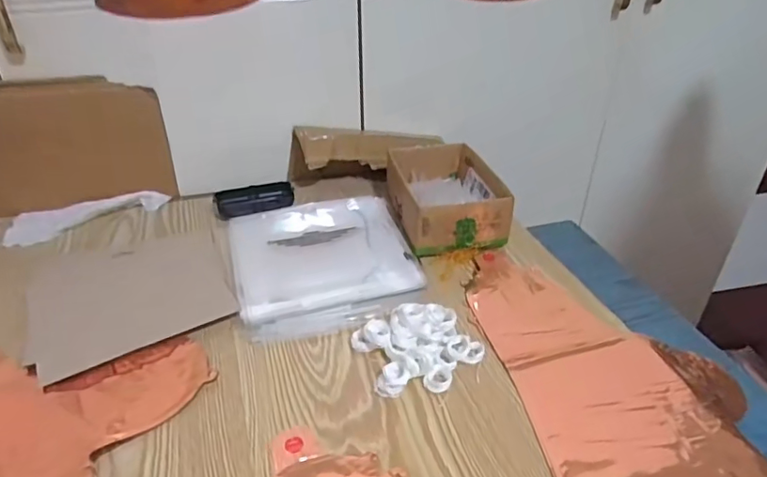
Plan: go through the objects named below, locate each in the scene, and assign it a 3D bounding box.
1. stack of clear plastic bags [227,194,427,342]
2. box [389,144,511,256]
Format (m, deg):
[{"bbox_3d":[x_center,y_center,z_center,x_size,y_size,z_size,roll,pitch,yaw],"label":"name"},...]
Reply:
[{"bbox_3d":[-0.073,0.020,0.650,0.211,0.020,0.235,-10,35,-14],"label":"stack of clear plastic bags"},{"bbox_3d":[0.083,-0.063,0.727,0.128,0.066,0.187,-5,34,-7],"label":"box"}]

